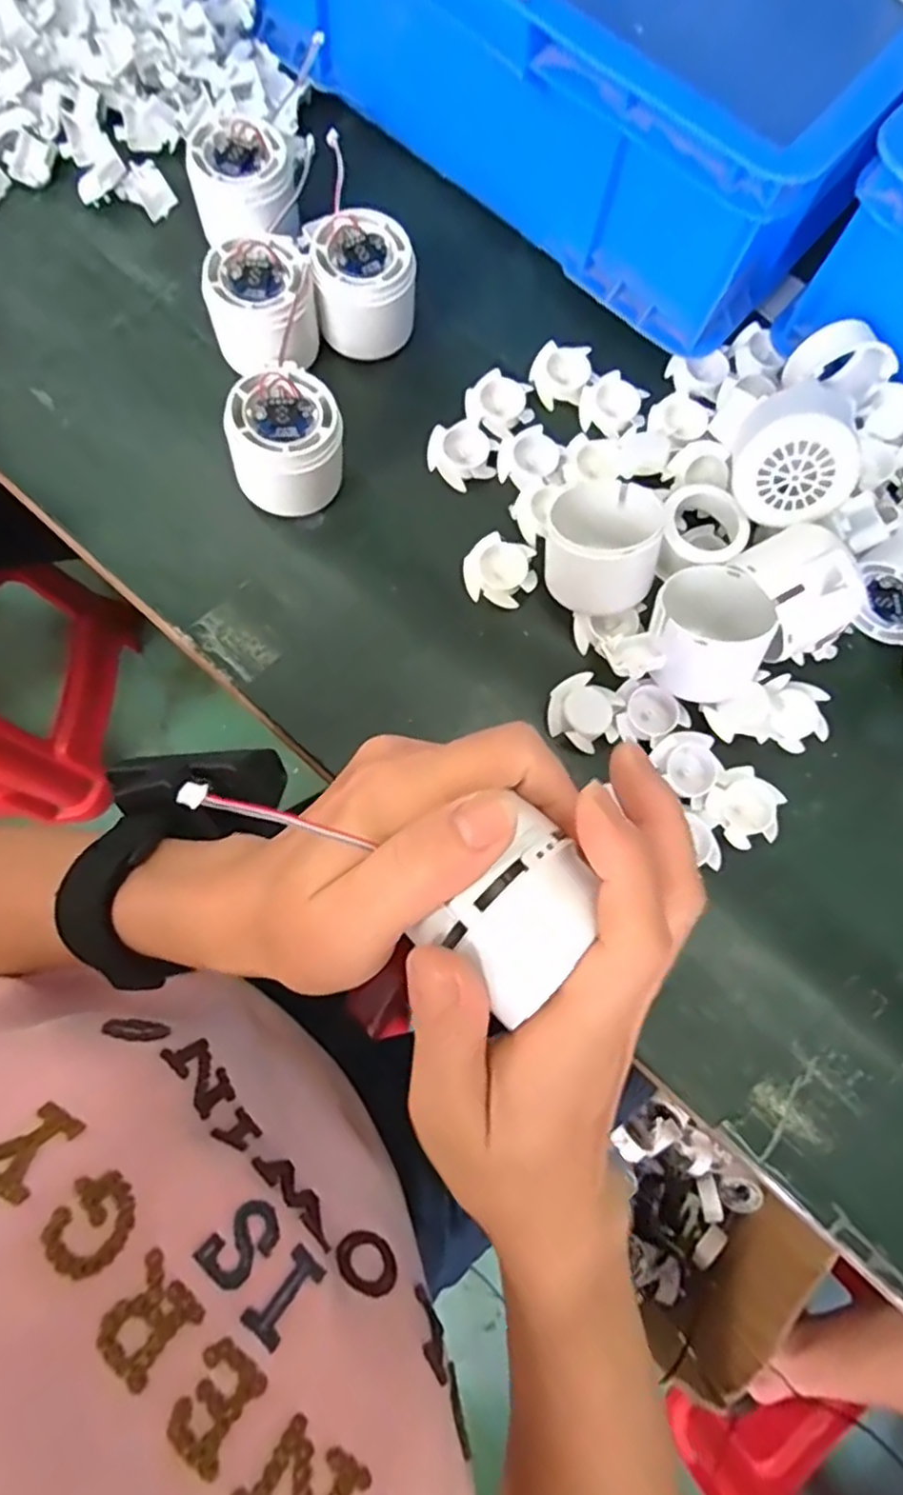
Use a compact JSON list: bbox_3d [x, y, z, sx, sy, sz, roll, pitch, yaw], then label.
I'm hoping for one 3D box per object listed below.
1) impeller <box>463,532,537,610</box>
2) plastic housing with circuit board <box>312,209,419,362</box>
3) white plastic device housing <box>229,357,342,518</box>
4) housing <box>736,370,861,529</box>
[{"bbox_3d":[0.028,-0.098,0.384,0.040,0.010,0.037,1,78,-3],"label":"impeller"},{"bbox_3d":[-0.049,-0.265,0.398,0.061,0.050,0.062,-1,76,-5],"label":"plastic housing with circuit board"},{"bbox_3d":[-0.087,-0.160,0.369,0.060,0.054,0.064,-3,76,-5],"label":"white plastic device housing"},{"bbox_3d":[0.182,-0.154,0.360,0.063,0.058,0.057,26,44,0],"label":"housing"}]

